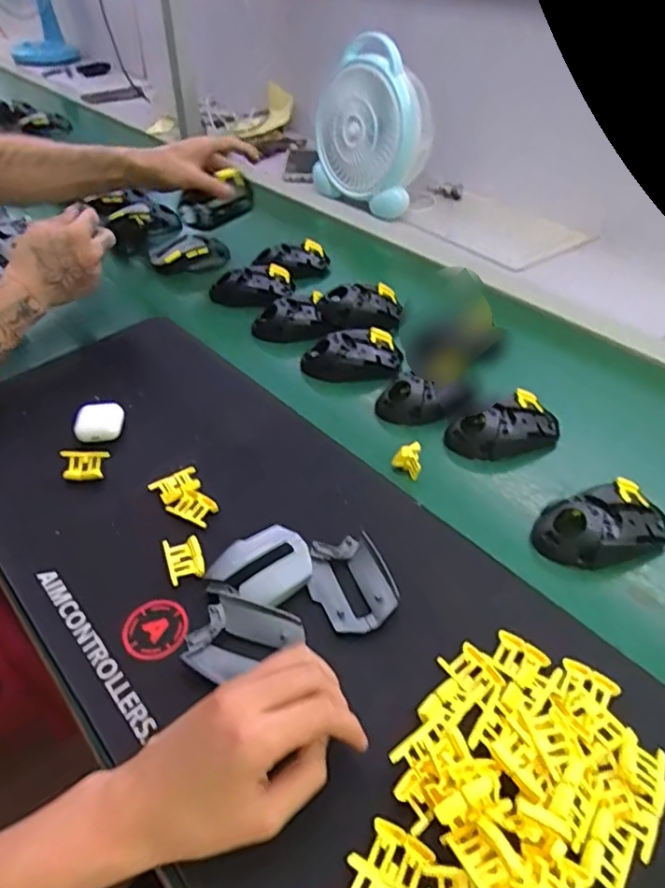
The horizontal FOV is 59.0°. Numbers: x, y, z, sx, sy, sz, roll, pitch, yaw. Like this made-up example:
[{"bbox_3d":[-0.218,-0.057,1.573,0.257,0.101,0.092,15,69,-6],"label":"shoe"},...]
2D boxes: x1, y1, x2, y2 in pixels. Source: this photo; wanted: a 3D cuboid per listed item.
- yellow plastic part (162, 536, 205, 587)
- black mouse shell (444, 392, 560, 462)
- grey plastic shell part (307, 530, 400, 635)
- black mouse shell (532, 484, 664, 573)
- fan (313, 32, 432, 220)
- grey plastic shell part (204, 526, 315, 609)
[{"bbox_3d":[-0.120,0.093,0.478,0.028,0.006,0.040,-16,46,-17],"label":"yellow plastic part"},{"bbox_3d":[0.174,-0.018,0.595,0.118,0.041,0.059,-12,45,-13],"label":"black mouse shell"},{"bbox_3d":[0.015,0.105,0.452,0.059,0.013,0.079,-17,46,-18],"label":"grey plastic shell part"},{"bbox_3d":[0.229,0.066,0.499,0.118,0.033,0.067,-10,45,-11],"label":"black mouse shell"},{"bbox_3d":[0.070,-0.552,1.036,0.103,0.234,0.213,-33,53,-30],"label":"fan"},{"bbox_3d":[-0.053,0.094,0.460,0.072,0.016,0.060,-29,51,-28],"label":"grey plastic shell part"}]

